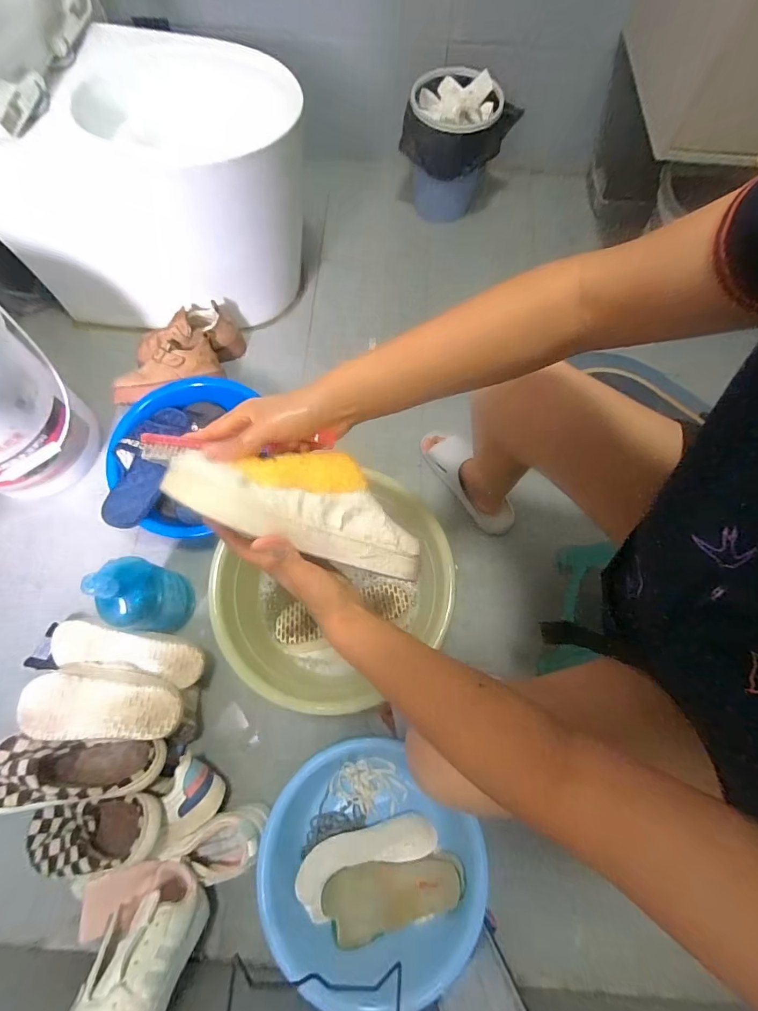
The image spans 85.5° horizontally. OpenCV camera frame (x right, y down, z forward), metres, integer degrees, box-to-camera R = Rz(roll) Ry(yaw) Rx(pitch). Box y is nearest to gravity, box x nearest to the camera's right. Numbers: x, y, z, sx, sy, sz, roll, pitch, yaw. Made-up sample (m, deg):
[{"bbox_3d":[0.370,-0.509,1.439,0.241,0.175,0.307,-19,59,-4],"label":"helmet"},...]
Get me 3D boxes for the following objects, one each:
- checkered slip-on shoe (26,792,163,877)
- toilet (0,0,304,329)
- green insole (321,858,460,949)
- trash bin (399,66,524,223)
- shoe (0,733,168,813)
[{"bbox_3d":[-0.446,0.502,0.631,0.264,0.065,0.091,-16,71,17],"label":"checkered slip-on shoe"},{"bbox_3d":[-0.490,-0.740,0.690,0.600,0.764,0.394,6,70,1],"label":"toilet"},{"bbox_3d":[0.021,0.627,0.650,0.219,0.034,0.091,-7,71,-3],"label":"green insole"},{"bbox_3d":[0.189,-0.925,1.086,0.268,0.260,0.215,0,71,0],"label":"trash bin"},{"bbox_3d":[-0.475,0.400,0.618,0.275,0.071,0.093,-2,70,-2],"label":"shoe"}]

